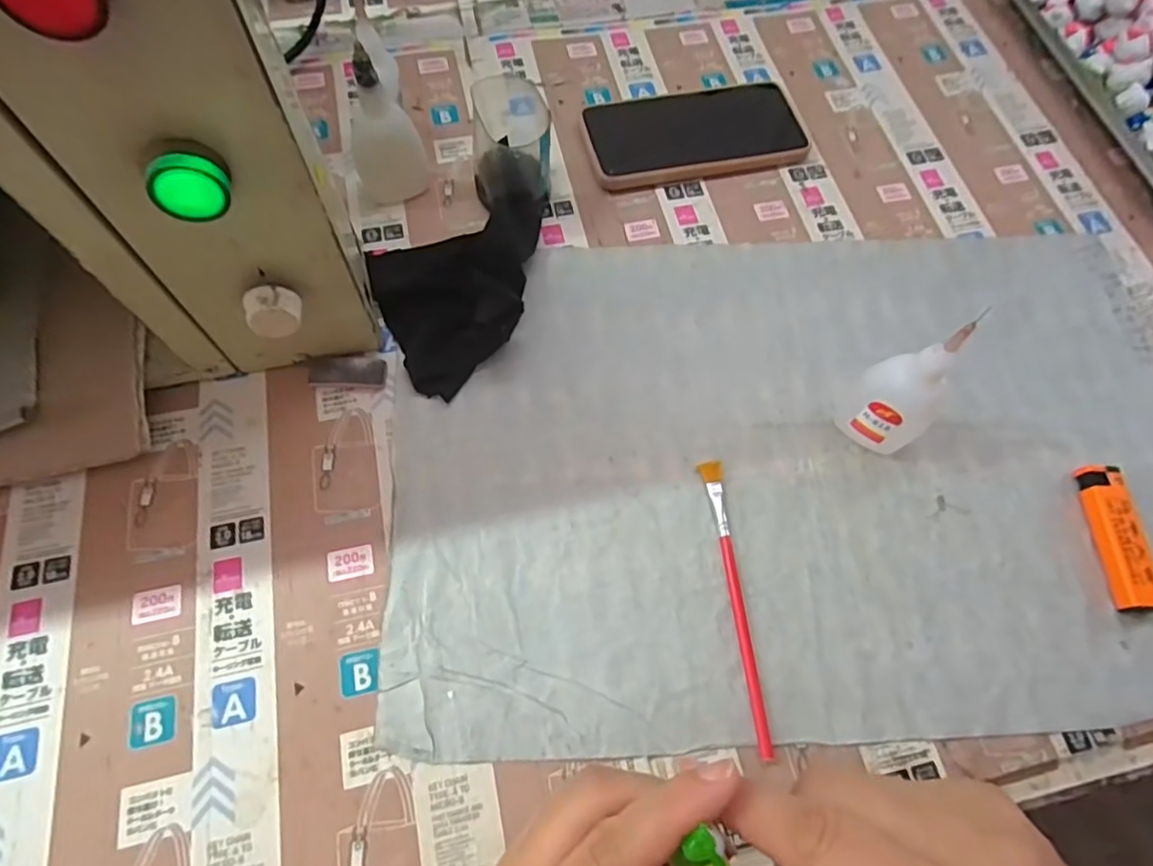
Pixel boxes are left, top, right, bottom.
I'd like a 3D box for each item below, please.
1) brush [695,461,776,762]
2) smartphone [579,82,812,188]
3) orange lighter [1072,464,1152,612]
[{"bbox_3d":[0.084,0.086,0.322,0.011,0.007,0.150,-4,67,-5],"label":"brush"},{"bbox_3d":[0.086,-0.228,0.462,0.161,0.015,0.087,-10,68,-7],"label":"smartphone"},{"bbox_3d":[0.302,0.057,0.342,0.020,0.016,0.080,3,67,-2],"label":"orange lighter"}]

